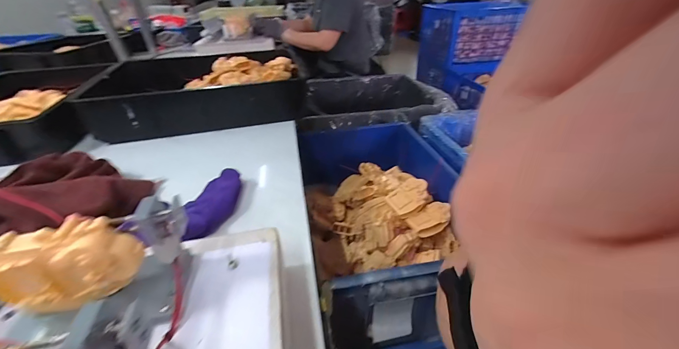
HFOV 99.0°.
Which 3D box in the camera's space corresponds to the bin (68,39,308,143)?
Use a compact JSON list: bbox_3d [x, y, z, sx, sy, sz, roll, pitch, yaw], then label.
[{"bbox_3d":[-0.336,-0.223,0.754,0.444,0.104,0.316,-9,36,-11],"label":"bin"}]

